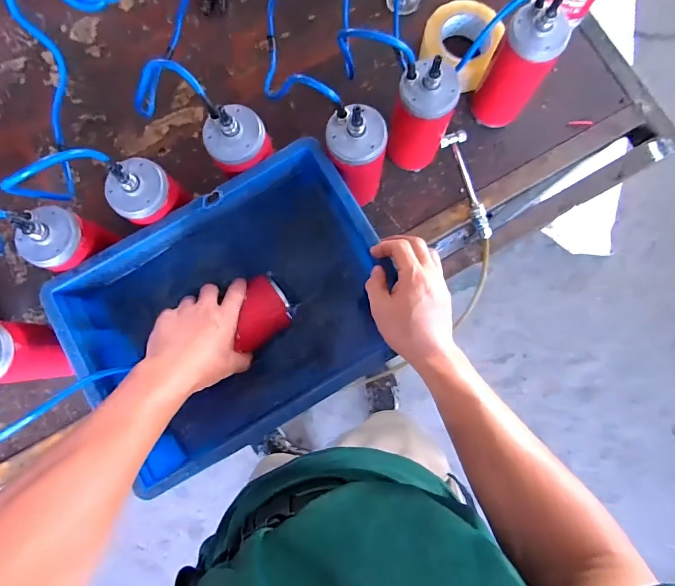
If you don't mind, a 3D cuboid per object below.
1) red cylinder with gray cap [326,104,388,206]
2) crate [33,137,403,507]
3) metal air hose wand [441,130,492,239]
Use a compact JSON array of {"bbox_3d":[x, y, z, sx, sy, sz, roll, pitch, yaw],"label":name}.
[{"bbox_3d":[0.025,-0.171,0.564,0.074,0.192,0.077,-4,83,2],"label":"red cylinder with gray cap"},{"bbox_3d":[-0.128,0.028,0.551,0.392,0.123,0.294,-30,83,-2],"label":"crate"},{"bbox_3d":[0.203,-0.168,0.639,0.036,0.029,0.172,-15,83,0],"label":"metal air hose wand"}]

